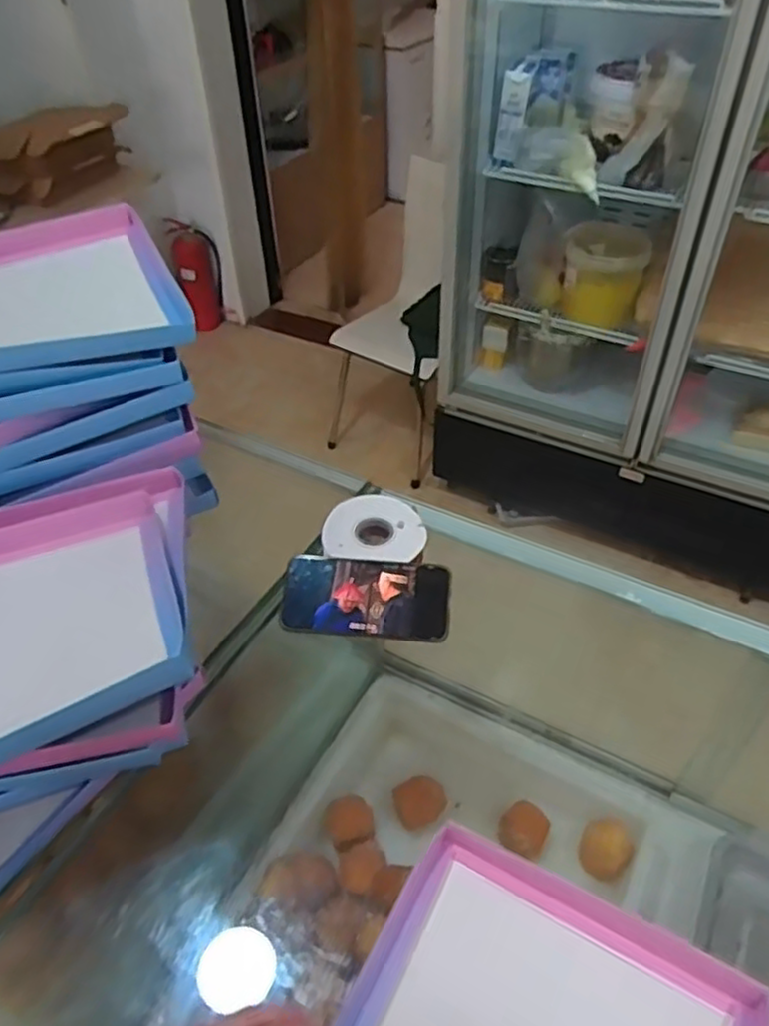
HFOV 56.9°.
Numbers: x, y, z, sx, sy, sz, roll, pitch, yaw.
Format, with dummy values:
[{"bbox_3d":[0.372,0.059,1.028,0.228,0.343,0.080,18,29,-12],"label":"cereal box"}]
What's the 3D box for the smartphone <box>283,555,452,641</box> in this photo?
[{"bbox_3d":[-0.017,0.082,0.687,0.160,0.011,0.077,4,68,7],"label":"smartphone"}]

